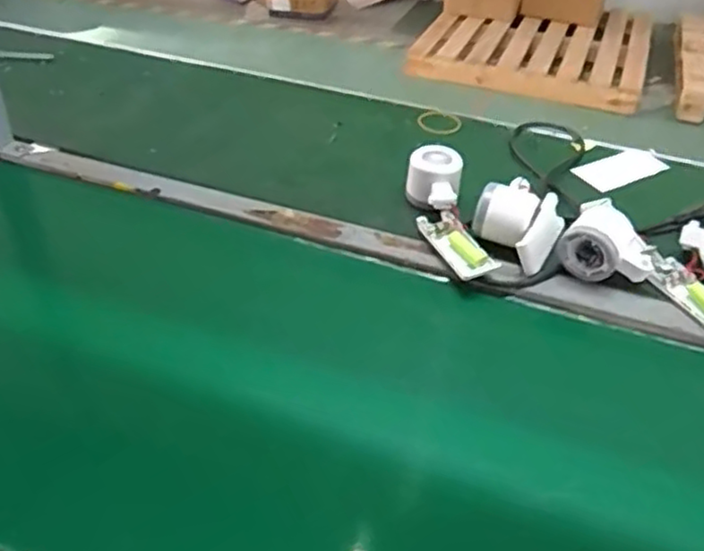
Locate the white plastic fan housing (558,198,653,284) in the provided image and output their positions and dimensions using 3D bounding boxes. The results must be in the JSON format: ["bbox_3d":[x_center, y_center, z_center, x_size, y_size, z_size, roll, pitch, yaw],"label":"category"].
[{"bbox_3d":[0.258,-0.031,0.683,0.087,0.048,0.069,22,44,23],"label":"white plastic fan housing"}]

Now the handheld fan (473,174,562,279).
[{"bbox_3d":[0.174,-0.059,0.711,0.085,0.052,0.097,18,42,19],"label":"handheld fan"}]

